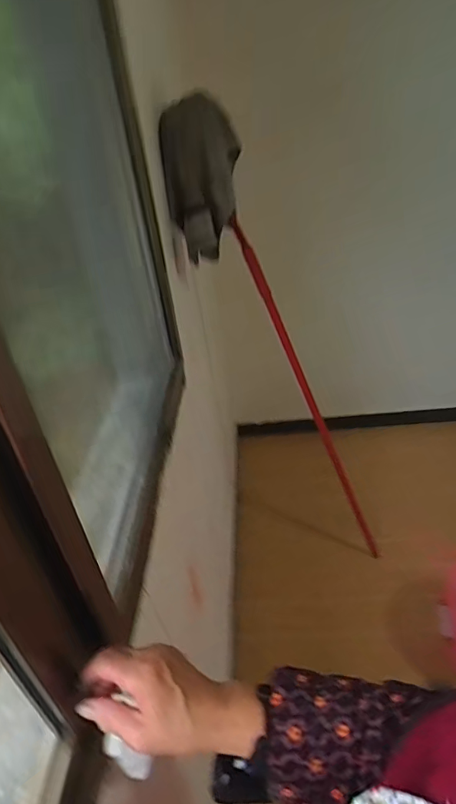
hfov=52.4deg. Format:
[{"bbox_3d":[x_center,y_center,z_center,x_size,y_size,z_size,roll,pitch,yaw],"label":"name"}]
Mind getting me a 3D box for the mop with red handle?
[{"bbox_3d":[0.214,-0.068,1.418,0.191,1.577,0.196,-29,35,5],"label":"mop with red handle"}]

